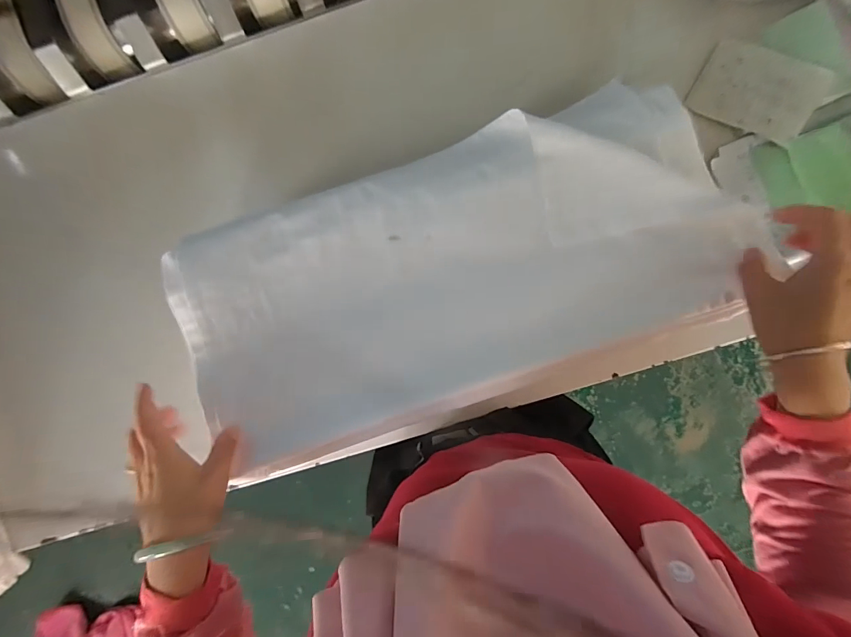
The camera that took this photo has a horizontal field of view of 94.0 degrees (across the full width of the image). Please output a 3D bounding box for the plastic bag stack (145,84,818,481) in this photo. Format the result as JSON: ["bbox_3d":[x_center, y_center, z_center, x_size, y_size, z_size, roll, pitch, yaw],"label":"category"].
[{"bbox_3d":[0.025,-0.045,0.406,0.550,0.049,0.262,-19,86,3],"label":"plastic bag stack"}]

